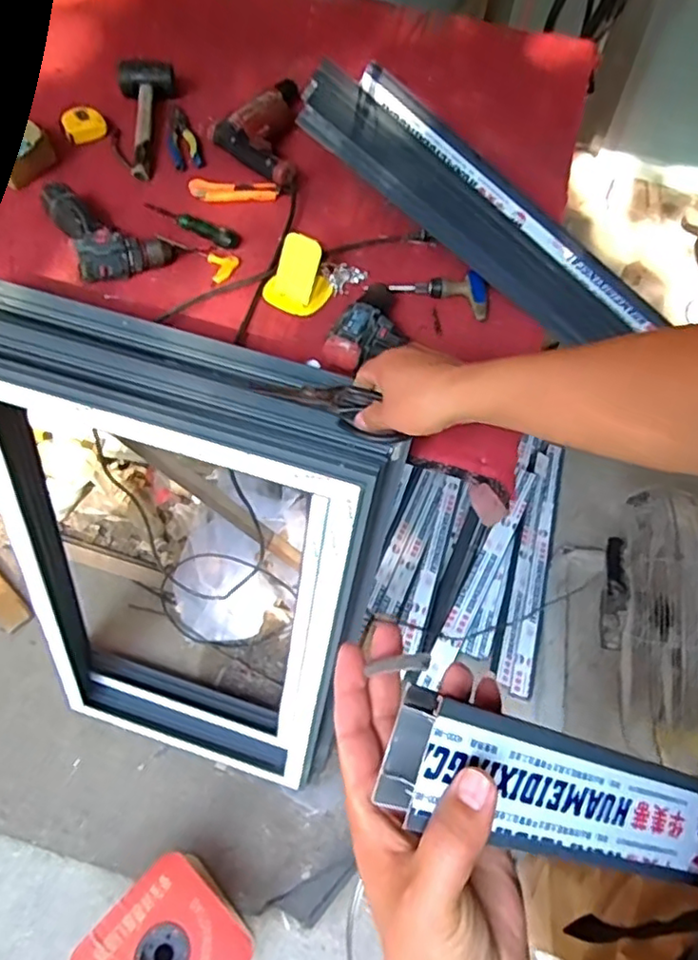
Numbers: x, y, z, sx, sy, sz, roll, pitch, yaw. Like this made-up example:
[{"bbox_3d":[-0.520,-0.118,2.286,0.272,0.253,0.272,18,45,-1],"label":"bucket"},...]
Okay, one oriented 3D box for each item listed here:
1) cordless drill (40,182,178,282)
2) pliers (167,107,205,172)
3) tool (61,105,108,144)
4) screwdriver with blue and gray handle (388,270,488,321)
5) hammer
[{"bbox_3d":[-0.374,-0.384,0.928,0.136,0.050,0.218,-31,64,-19],"label":"cordless drill"},{"bbox_3d":[-0.300,-0.610,1.106,0.052,0.012,0.195,-14,60,-10],"label":"pliers"},{"bbox_3d":[-0.473,-0.637,1.101,0.070,0.028,0.062,-21,61,-14],"label":"tool"},{"bbox_3d":[0.133,-0.280,0.908,0.144,0.028,0.069,8,58,3],"label":"screwdriver with blue and gray handle"},{"bbox_3d":[-0.357,-0.651,1.105,0.104,0.049,0.308,-9,59,-7],"label":"hammer"}]

